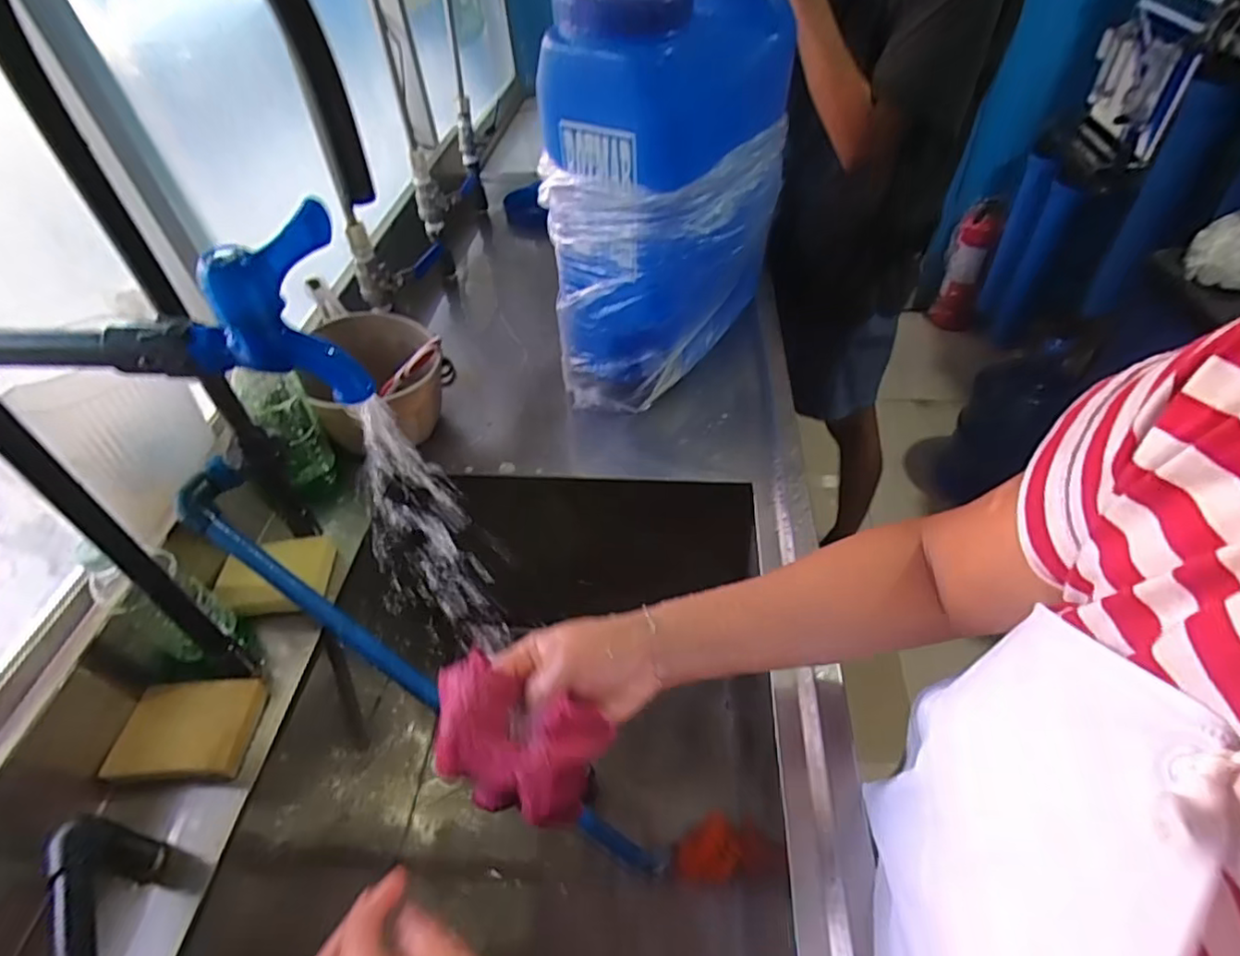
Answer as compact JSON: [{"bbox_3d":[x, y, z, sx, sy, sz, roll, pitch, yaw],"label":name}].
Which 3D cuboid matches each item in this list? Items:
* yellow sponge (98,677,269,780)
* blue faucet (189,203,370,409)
[{"bbox_3d":[-0.361,0.210,0.518,0.102,0.022,0.081,-6,46,0],"label":"yellow sponge"},{"bbox_3d":[-0.171,-0.081,0.303,0.072,0.078,0.045,-7,46,-1],"label":"blue faucet"}]

